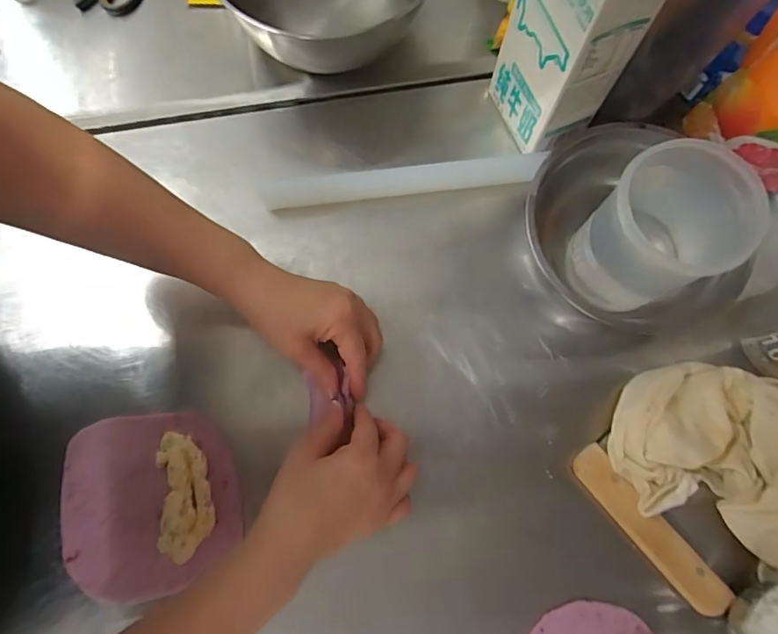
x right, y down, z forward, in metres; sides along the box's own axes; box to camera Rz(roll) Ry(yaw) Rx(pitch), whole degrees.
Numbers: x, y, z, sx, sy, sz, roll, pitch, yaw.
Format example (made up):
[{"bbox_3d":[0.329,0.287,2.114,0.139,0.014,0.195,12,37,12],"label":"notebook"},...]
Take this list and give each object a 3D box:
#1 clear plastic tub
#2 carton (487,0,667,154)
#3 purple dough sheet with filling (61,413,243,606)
[{"bbox_3d":[0.208,-0.060,0.399,0.095,0.139,0.096,0,75,1],"label":"clear plastic tub"},{"bbox_3d":[0.141,-0.230,0.406,0.058,0.206,0.102,-23,76,-5],"label":"carton"},{"bbox_3d":[-0.198,0.154,0.407,0.142,0.031,0.141,-8,75,-1],"label":"purple dough sheet with filling"}]

